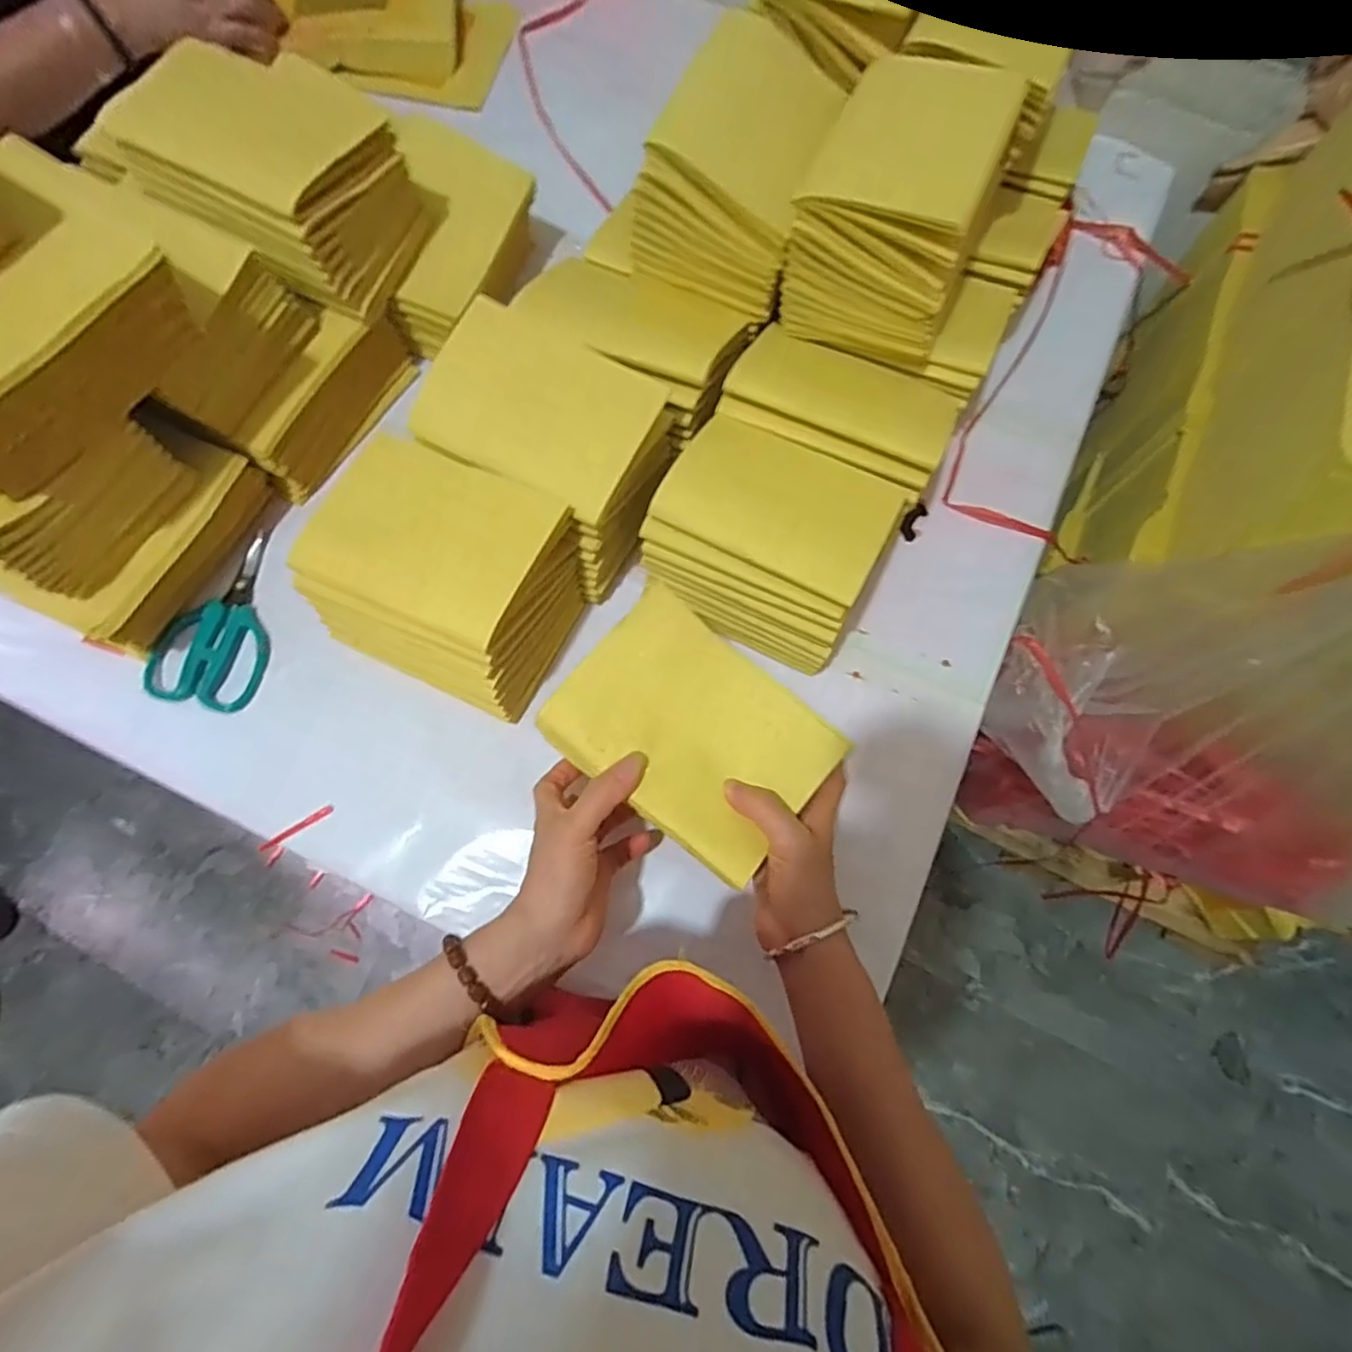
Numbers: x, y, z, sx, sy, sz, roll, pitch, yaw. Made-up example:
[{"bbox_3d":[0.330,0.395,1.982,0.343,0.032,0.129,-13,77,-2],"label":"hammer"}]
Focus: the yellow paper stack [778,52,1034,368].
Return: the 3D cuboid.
[{"bbox_3d":[0.165,-0.344,0.500,0.126,0.109,0.167,25,73,6],"label":"yellow paper stack"}]

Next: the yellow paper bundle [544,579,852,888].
[{"bbox_3d":[0.012,0.034,0.406,0.152,0.026,0.112,38,75,9],"label":"yellow paper bundle"}]

